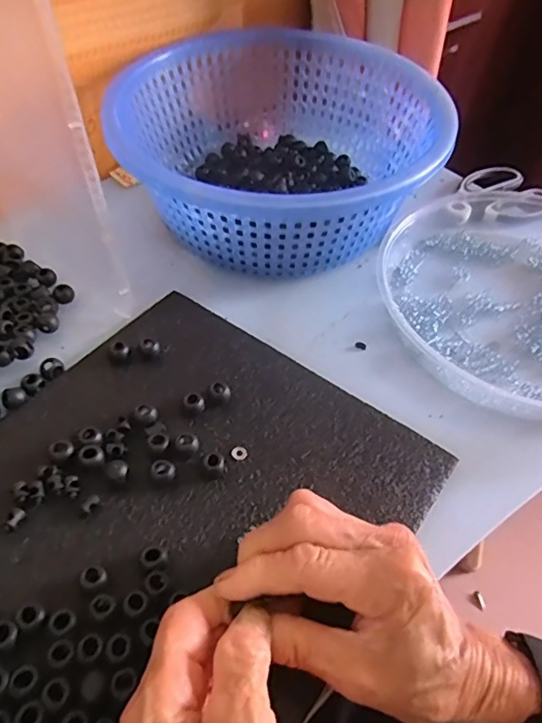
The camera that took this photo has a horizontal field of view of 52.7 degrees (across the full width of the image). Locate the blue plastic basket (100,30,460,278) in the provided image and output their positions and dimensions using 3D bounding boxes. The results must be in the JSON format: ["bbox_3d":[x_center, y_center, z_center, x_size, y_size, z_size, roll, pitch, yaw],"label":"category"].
[{"bbox_3d":[0.008,-0.182,0.474,0.260,0.095,0.264,3,51,-3],"label":"blue plastic basket"}]

